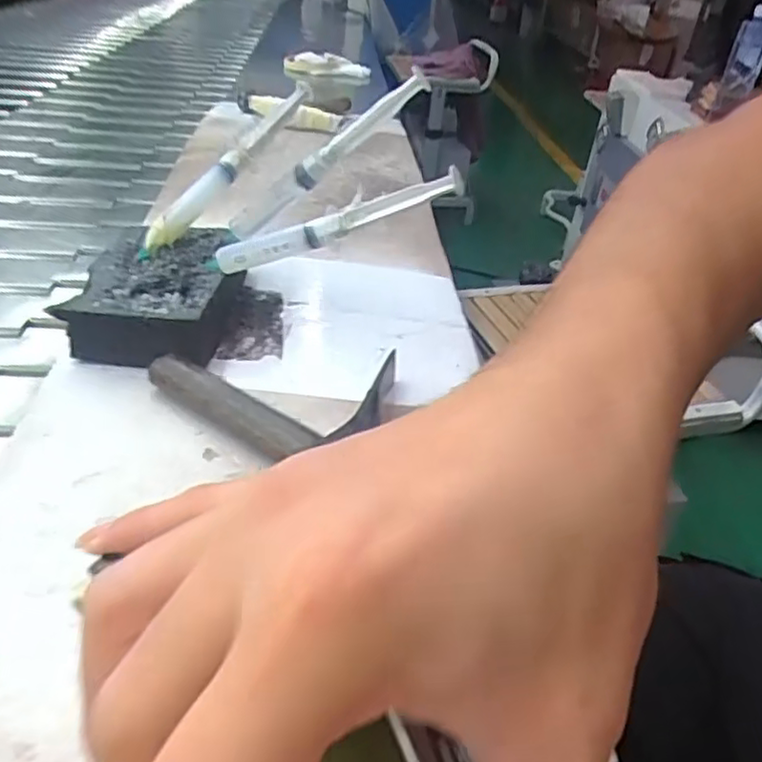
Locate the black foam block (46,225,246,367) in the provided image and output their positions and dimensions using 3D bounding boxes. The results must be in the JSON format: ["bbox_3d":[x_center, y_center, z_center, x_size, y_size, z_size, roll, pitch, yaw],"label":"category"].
[{"bbox_3d":[-0.134,-0.054,0.411,0.080,0.033,0.132,5,35,-3],"label":"black foam block"}]

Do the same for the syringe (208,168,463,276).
[{"bbox_3d":[-0.032,-0.088,0.380,0.167,0.017,0.020,-12,27,25],"label":"syringe"}]

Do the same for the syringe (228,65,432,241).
[{"bbox_3d":[-0.039,-0.131,0.402,0.164,0.015,0.027,-28,18,33],"label":"syringe"}]

